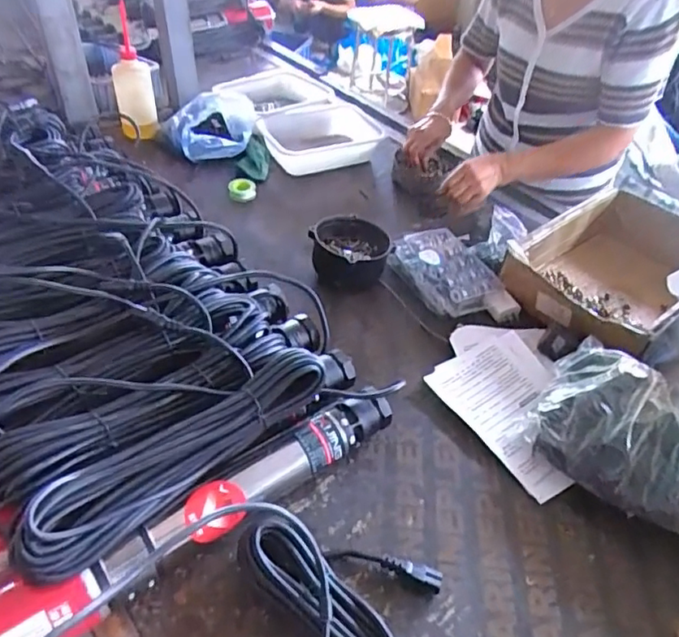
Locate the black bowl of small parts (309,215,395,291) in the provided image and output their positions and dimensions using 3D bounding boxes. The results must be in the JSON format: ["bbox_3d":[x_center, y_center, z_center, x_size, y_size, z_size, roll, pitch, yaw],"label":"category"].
[{"bbox_3d":[0.018,-0.100,0.953,0.133,0.082,0.129,-1,44,-7],"label":"black bowl of small parts"}]

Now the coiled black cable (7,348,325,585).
[{"bbox_3d":[-0.160,0.134,0.579,0.333,0.082,0.075,-32,55,-32],"label":"coiled black cable"}]

